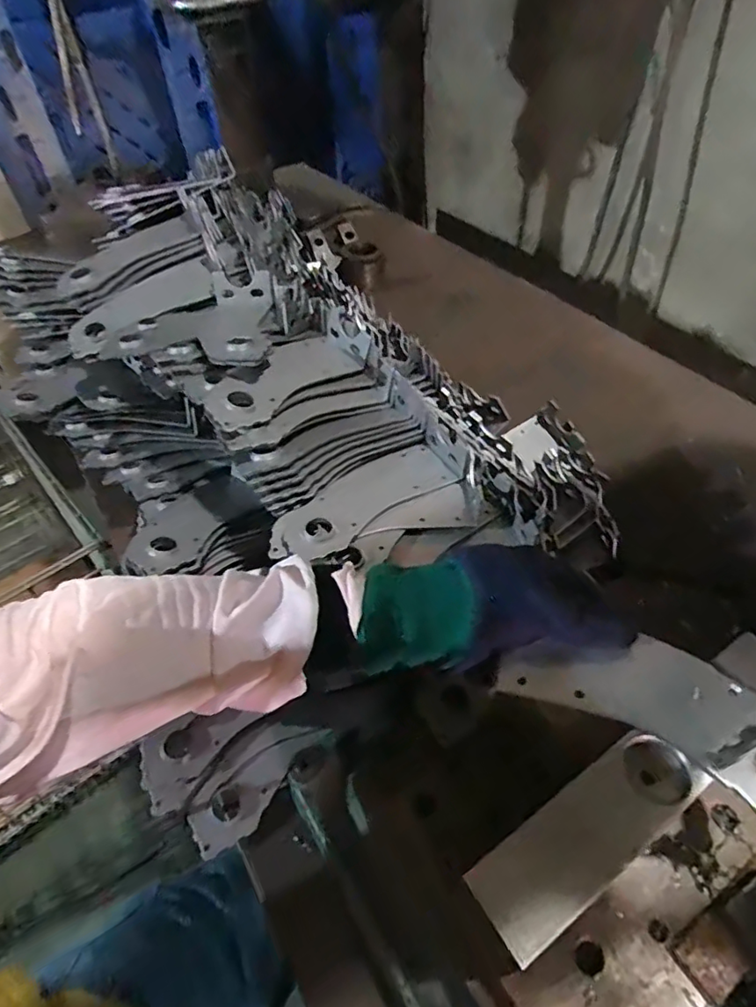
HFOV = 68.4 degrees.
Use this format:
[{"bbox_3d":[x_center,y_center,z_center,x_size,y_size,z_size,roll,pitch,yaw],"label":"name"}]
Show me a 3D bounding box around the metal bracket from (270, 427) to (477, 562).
[{"bbox_3d":[0.000,0.001,0.473,0.183,0.025,0.097,-28,52,-18],"label":"metal bracket"}]

